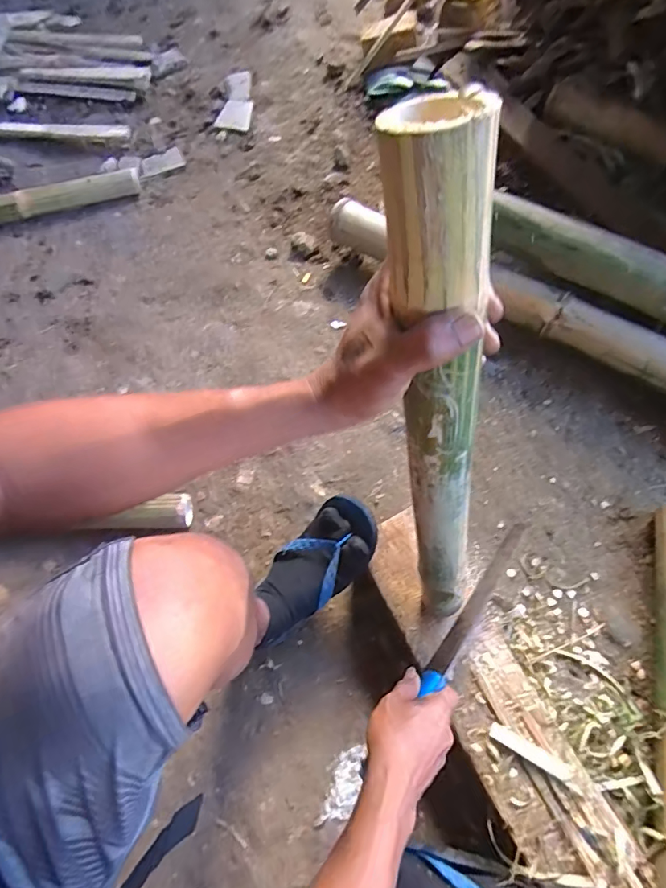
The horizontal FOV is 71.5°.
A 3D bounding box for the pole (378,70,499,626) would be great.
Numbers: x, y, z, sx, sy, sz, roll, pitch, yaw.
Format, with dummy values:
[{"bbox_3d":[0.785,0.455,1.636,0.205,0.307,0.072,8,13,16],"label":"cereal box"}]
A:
[{"bbox_3d":[0.086,0.016,0.375,0.049,0.486,0.046,-25,48,-9],"label":"pole"}]

